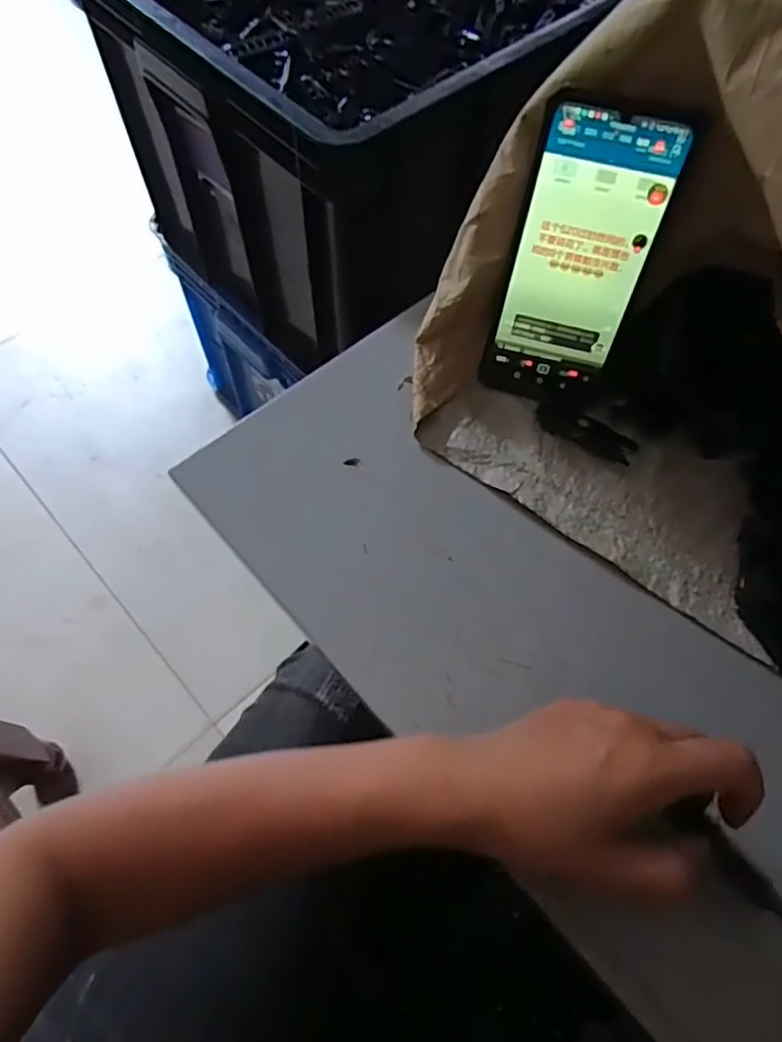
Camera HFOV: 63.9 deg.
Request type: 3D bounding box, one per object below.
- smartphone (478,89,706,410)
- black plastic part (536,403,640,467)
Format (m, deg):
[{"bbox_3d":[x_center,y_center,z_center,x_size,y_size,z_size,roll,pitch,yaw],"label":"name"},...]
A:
[{"bbox_3d":[0.110,-0.146,0.365,0.083,0.161,0.011,16,41,5],"label":"smartphone"},{"bbox_3d":[0.126,-0.057,0.408,0.066,0.009,0.018,28,67,11],"label":"black plastic part"}]

